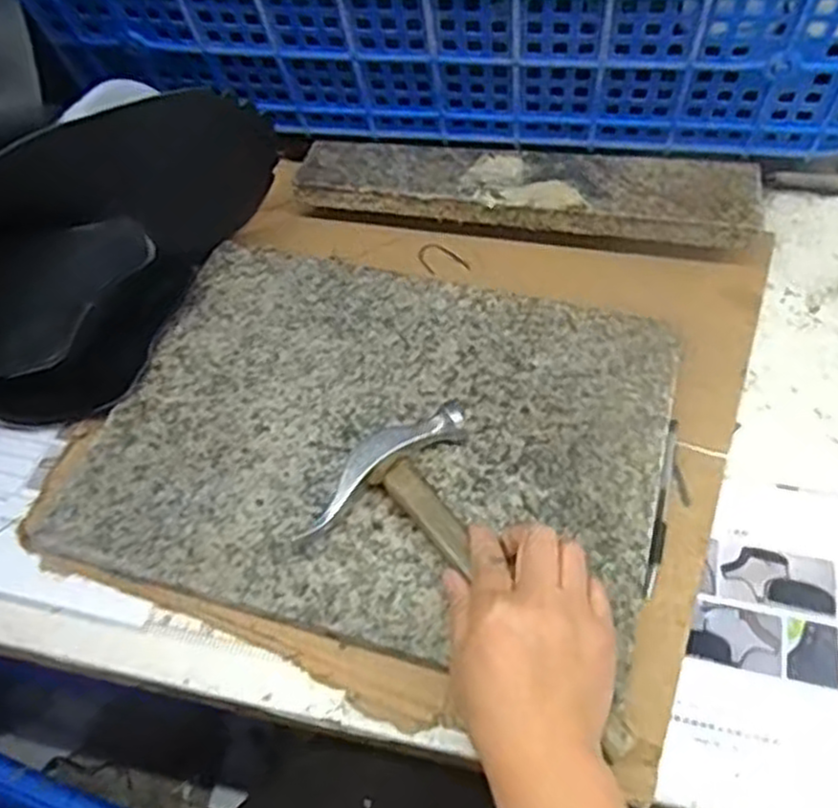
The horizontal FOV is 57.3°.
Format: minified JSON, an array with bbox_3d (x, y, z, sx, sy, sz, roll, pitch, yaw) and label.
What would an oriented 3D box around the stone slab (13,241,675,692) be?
[{"bbox_3d":[-0.030,0.025,0.560,0.393,0.026,0.292,14,57,14],"label":"stone slab"}]

